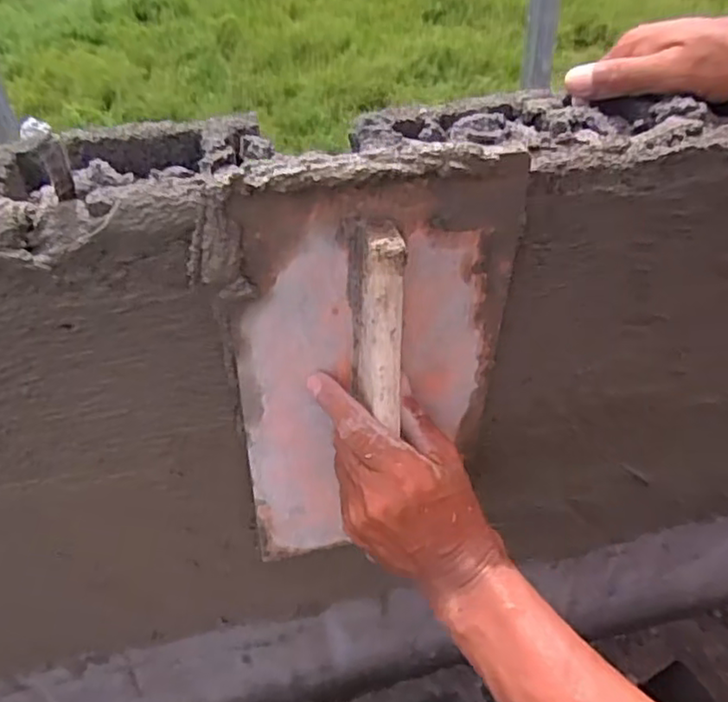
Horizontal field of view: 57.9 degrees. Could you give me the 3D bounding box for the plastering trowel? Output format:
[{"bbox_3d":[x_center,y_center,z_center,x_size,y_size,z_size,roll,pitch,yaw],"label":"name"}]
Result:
[{"bbox_3d":[0.007,0.026,0.417,0.173,0.291,0.049,-10,47,-8],"label":"plastering trowel"}]

